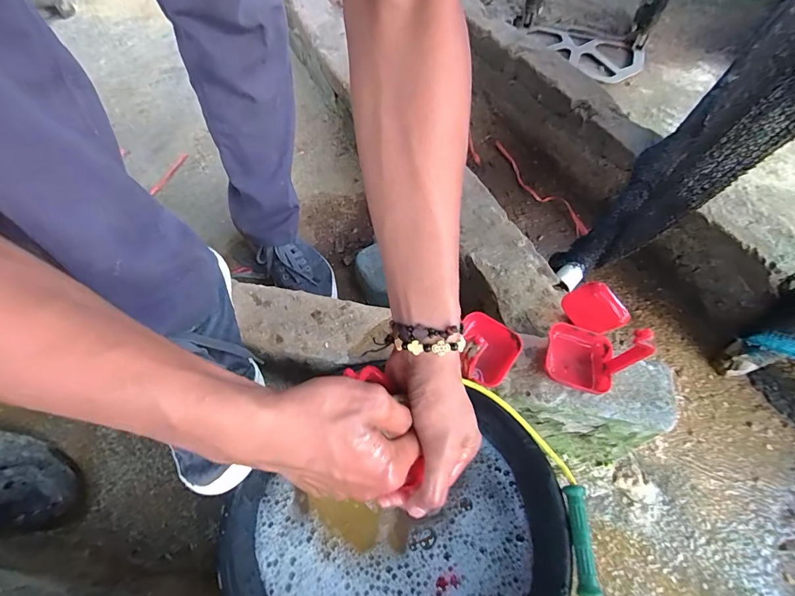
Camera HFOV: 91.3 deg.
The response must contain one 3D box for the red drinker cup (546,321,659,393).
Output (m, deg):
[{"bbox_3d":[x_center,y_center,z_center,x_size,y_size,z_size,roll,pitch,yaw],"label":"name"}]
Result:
[{"bbox_3d":[0.184,0.045,0.365,0.067,0.084,0.061,15,59,9],"label":"red drinker cup"}]

